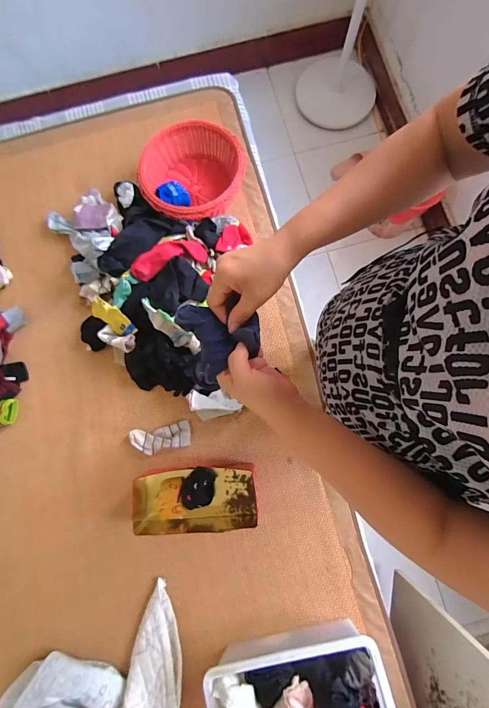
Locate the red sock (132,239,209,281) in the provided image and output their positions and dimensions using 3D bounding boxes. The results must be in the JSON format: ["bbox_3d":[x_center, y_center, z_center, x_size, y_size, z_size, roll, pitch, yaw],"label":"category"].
[{"bbox_3d":[-0.195,-0.246,0.819,0.196,0.080,0.056,-24,81,-3],"label":"red sock"}]

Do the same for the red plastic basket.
[{"bbox_3d":[-0.142,-0.488,0.877,0.277,0.098,0.277,0,81,1],"label":"red plastic basket"}]

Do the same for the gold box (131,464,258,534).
[{"bbox_3d":[-0.122,0.357,0.782,0.309,0.076,0.156,-2,79,0],"label":"gold box"}]

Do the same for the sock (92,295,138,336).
[{"bbox_3d":[-0.331,-0.097,0.811,0.150,0.067,0.026,33,40,8],"label":"sock"}]

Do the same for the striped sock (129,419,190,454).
[{"bbox_3d":[-0.216,0.219,0.830,0.153,0.028,0.064,-11,75,-2],"label":"striped sock"}]

